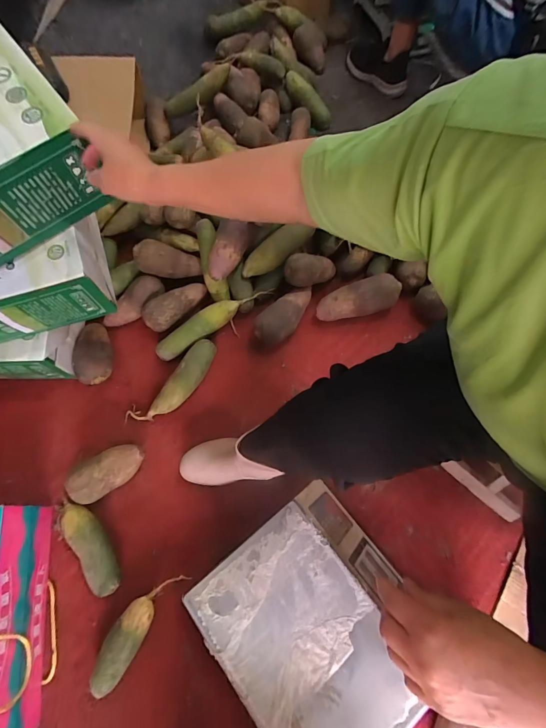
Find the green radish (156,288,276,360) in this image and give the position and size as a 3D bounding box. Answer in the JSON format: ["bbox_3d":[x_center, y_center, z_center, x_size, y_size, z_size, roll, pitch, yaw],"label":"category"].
[{"bbox_3d":[-0.130,-0.095,0.822,0.294,0.065,0.061,-27,71,-12],"label":"green radish"}]

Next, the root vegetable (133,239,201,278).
[{"bbox_3d":[-0.244,-0.240,0.836,0.154,0.054,0.057,5,64,-33],"label":"root vegetable"}]

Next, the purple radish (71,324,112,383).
[{"bbox_3d":[-0.397,-0.027,0.787,0.076,0.061,0.143,-15,69,-8],"label":"purple radish"}]

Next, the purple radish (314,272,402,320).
[{"bbox_3d":[0.194,-0.149,0.819,0.192,0.066,0.066,-17,68,9],"label":"purple radish"}]

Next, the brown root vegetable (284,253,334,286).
[{"bbox_3d":[0.092,-0.219,0.832,0.143,0.057,0.059,-14,67,-34],"label":"brown root vegetable"}]

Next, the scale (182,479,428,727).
[{"bbox_3d":[0.076,0.414,0.579,0.299,0.085,0.329,-36,73,-15],"label":"scale"}]

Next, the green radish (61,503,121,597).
[{"bbox_3d":[-0.328,0.332,0.652,0.055,0.052,0.172,-37,73,-15],"label":"green radish"}]

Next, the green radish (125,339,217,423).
[{"bbox_3d":[-0.205,0.047,0.766,0.075,0.048,0.235,42,73,14],"label":"green radish"}]

